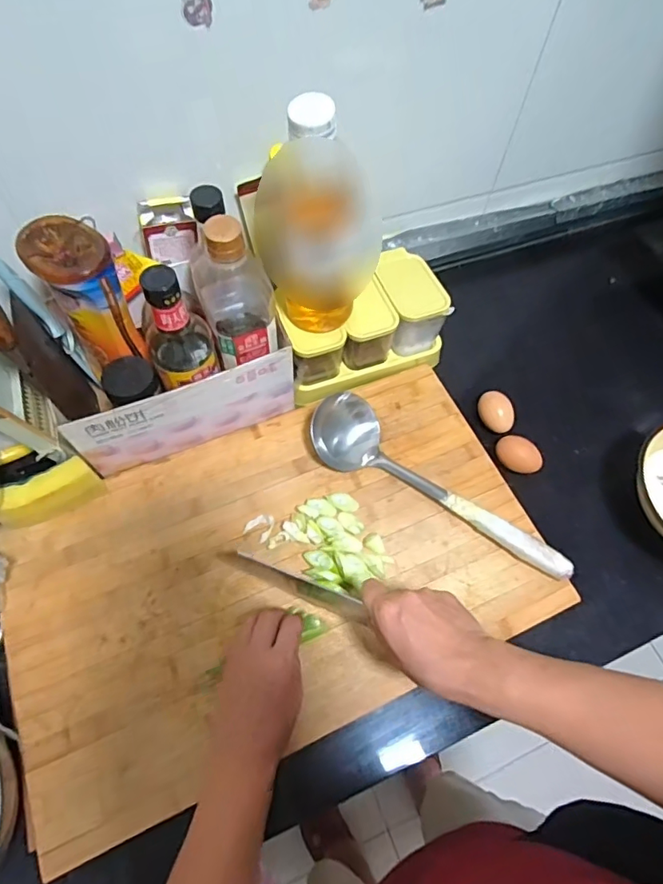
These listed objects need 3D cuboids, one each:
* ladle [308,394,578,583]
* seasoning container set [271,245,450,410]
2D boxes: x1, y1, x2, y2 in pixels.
[{"bbox_3d":[0.132,0.042,0.584,0.323,0.062,0.088,25,66,9],"label":"ladle"},{"bbox_3d":[0.035,-0.153,0.660,0.210,0.085,0.130,-20,67,-12],"label":"seasoning container set"}]

